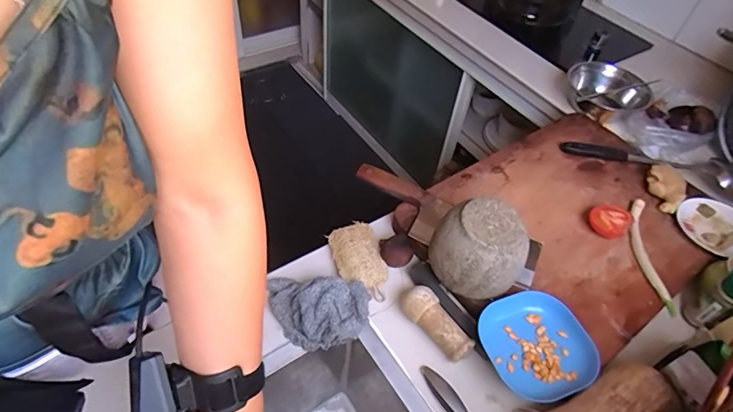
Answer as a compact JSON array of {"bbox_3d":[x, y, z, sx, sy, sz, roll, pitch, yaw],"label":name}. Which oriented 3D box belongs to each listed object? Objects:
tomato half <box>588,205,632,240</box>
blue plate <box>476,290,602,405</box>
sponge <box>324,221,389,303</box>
[{"bbox_3d":[0.372,0.024,0.685,0.055,0.038,0.041,37,56,23],"label":"tomato half"},{"bbox_3d":[0.211,0.169,0.549,0.124,0.028,0.129,-14,53,-17],"label":"blue plate"},{"bbox_3d":[-0.010,0.080,0.645,0.066,0.030,0.122,-13,52,-16],"label":"sponge"}]

